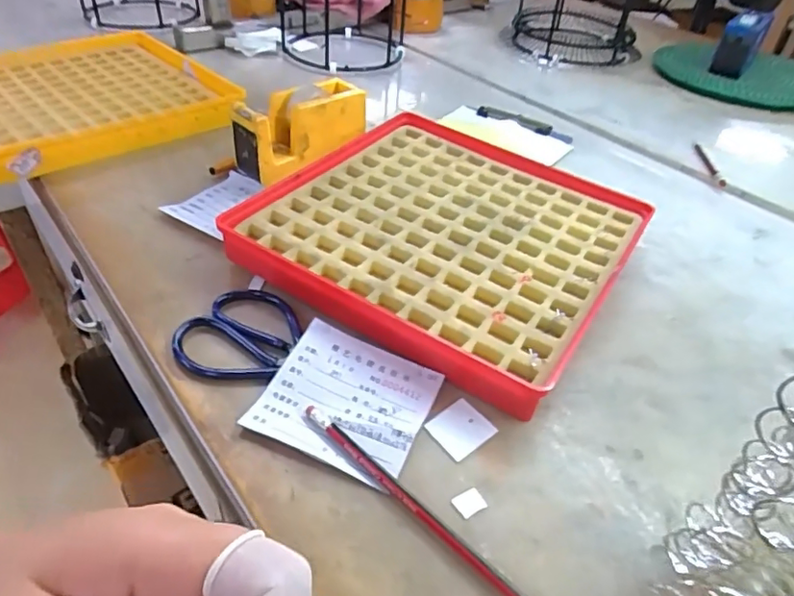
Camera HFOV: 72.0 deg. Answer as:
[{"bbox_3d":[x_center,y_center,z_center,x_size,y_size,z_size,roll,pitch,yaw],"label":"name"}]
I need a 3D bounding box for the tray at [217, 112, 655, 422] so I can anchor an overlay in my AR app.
[{"bbox_3d":[0.048,-0.059,0.462,0.273,0.044,0.297,27,45,25],"label":"tray"}]

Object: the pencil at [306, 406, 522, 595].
[{"bbox_3d":[0.010,0.108,0.286,0.168,0.006,0.009,33,48,30],"label":"pencil"}]

